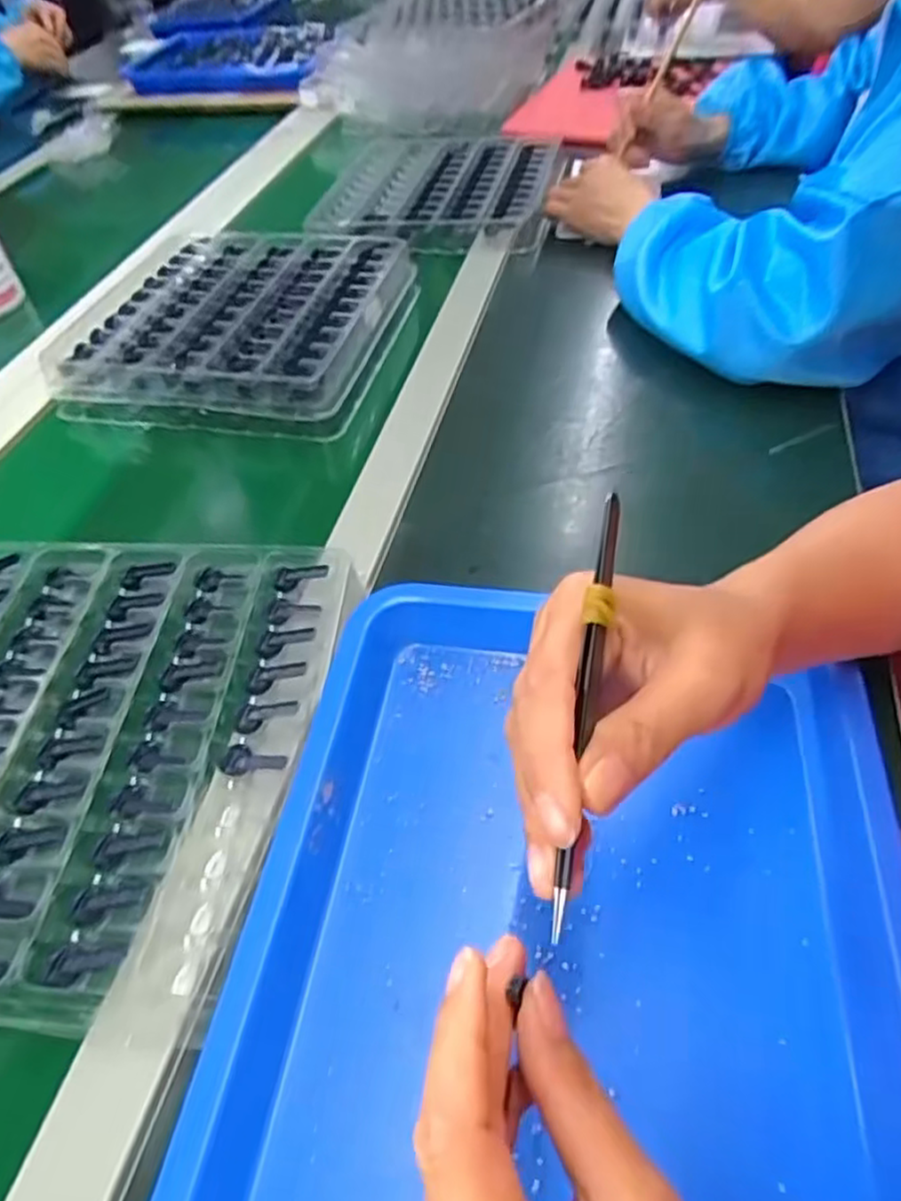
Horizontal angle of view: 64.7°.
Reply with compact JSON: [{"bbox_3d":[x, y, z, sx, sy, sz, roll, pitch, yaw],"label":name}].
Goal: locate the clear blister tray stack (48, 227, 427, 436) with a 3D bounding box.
[{"bbox_3d":[-0.189,-0.254,0.648,0.264,0.052,0.261,7,51,9],"label":"clear blister tray stack"}]

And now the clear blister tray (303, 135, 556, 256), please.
[{"bbox_3d":[-0.016,-0.496,0.846,0.268,0.031,0.308,4,50,9],"label":"clear blister tray"}]

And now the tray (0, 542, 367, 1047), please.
[{"bbox_3d":[-0.201,0.071,0.369,0.261,0.024,0.255,2,50,5],"label":"tray"}]

